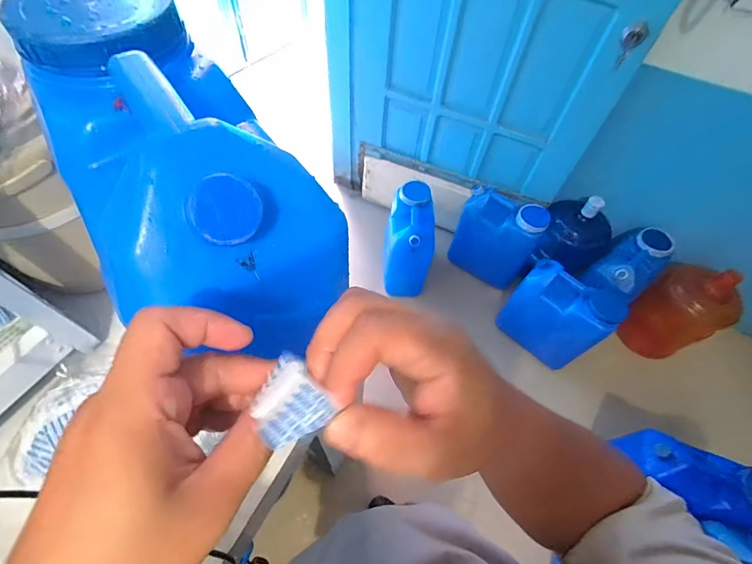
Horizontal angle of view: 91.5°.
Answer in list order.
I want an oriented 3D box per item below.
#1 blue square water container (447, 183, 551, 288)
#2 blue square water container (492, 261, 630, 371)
[{"bbox_3d":[0.505,-0.181,1.556,0.315,0.428,0.145,33,62,16],"label":"blue square water container"},{"bbox_3d":[0.664,0.123,1.377,0.310,0.383,0.132,40,64,19],"label":"blue square water container"}]

